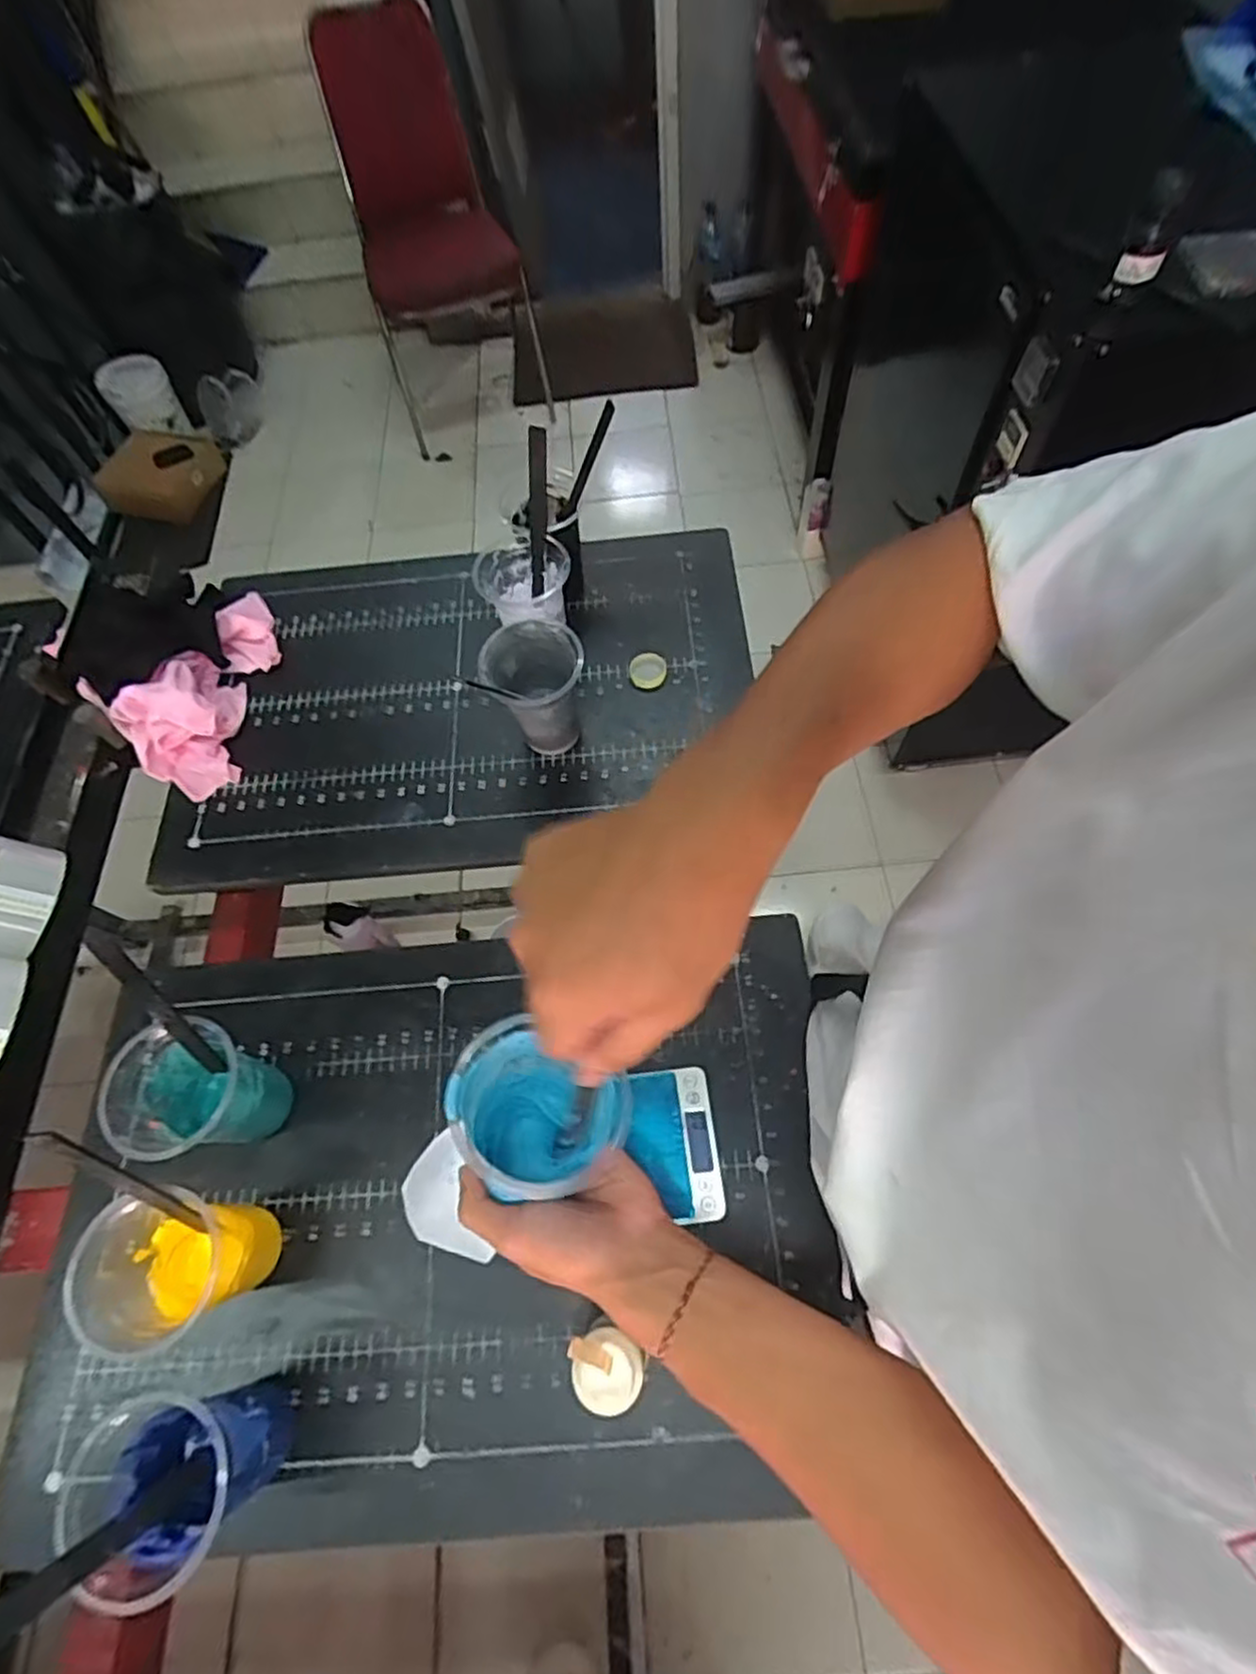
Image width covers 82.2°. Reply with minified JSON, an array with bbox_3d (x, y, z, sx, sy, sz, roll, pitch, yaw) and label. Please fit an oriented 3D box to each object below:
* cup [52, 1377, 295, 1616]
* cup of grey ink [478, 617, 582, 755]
[{"bbox_3d":[-0.264,0.379,0.434,0.082,0.116,0.090,-2,64,3],"label":"cup"},{"bbox_3d":[-0.087,-0.130,0.668,0.084,0.119,0.087,0,63,1],"label":"cup of grey ink"}]

